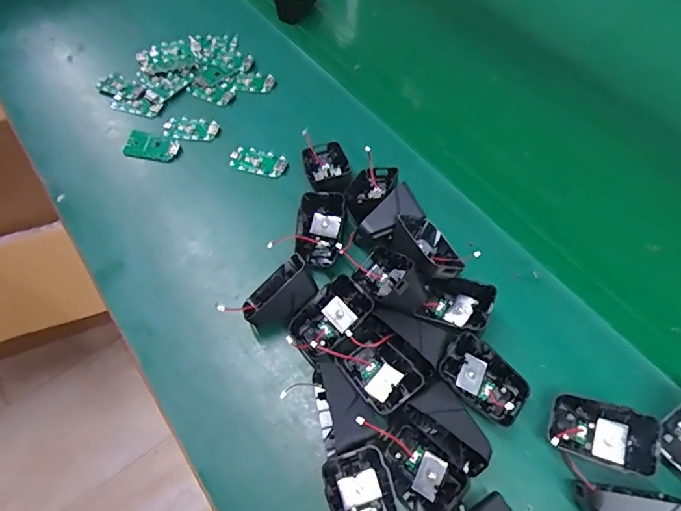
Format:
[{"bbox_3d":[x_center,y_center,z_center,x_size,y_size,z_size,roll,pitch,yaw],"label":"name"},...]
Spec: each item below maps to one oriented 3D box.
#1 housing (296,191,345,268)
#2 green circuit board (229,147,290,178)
[{"bbox_3d":[-0.019,-0.030,0.435,0.042,0.031,0.065,5,61,6],"label":"housing"},{"bbox_3d":[-0.090,-0.102,0.513,0.062,0.009,0.032,13,62,11],"label":"green circuit board"}]

